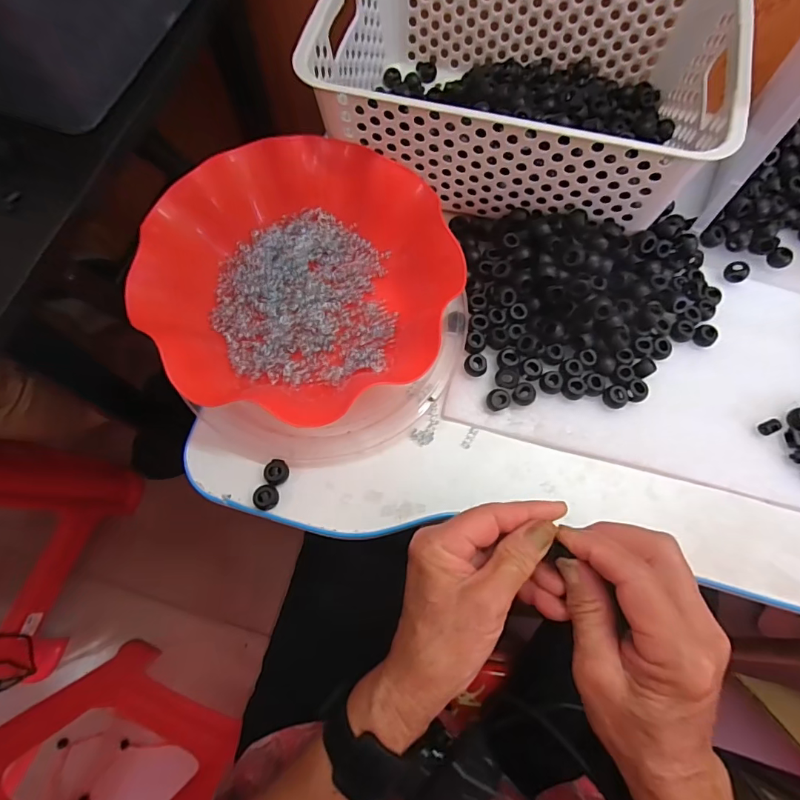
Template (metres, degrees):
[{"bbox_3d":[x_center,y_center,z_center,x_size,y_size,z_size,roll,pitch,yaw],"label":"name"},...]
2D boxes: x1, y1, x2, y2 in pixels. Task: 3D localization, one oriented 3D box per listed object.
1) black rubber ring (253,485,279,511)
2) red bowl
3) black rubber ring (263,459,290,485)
[{"bbox_3d":[-0.096,0.070,0.331,0.017,0.011,0.017,0,71,-1],"label":"black rubber ring"},{"bbox_3d":[-0.074,-0.089,0.354,0.215,0.068,0.208,0,71,-1],"label":"red bowl"},{"bbox_3d":[-0.090,0.053,0.338,0.016,0.008,0.018,39,75,11],"label":"black rubber ring"}]

